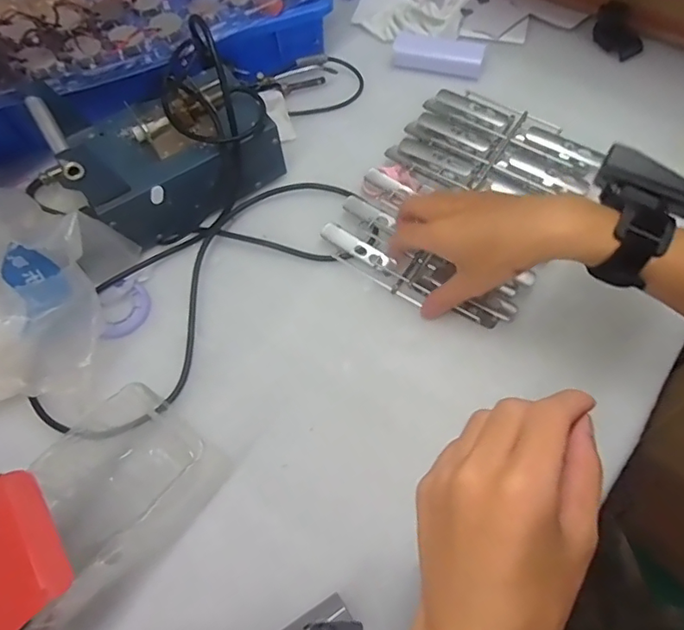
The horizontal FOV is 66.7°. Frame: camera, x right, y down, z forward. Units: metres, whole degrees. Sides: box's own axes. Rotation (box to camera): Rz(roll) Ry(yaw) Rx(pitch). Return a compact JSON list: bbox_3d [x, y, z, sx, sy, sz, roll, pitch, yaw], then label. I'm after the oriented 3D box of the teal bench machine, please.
[{"bbox_3d":[-0.165,-0.163,0.484,0.192,0.108,0.122,-27,66,-11],"label":"teal bench machine"}]

